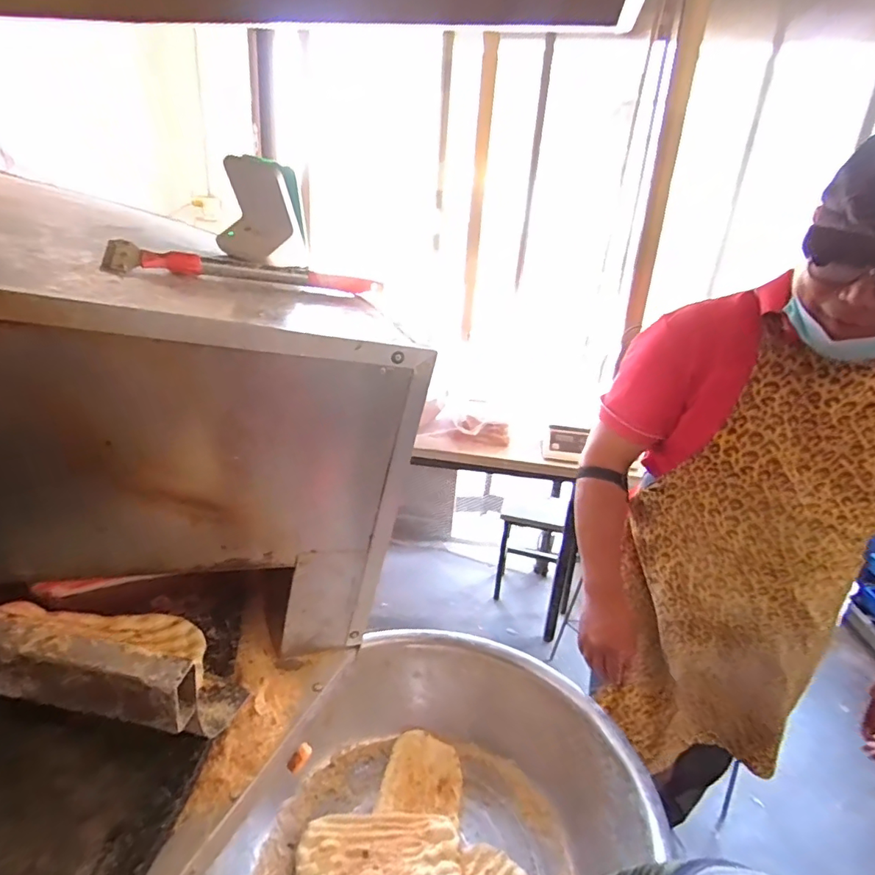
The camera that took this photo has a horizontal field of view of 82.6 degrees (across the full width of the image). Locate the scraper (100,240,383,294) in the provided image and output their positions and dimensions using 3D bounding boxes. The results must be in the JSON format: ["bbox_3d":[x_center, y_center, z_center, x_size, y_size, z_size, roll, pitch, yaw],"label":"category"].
[{"bbox_3d":[-0.242,-0.223,0.666,0.349,0.042,0.070,-13,27,-40],"label":"scraper"}]

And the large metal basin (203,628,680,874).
[{"bbox_3d":[-0.009,0.581,0.734,0.557,0.260,0.613,13,22,22],"label":"large metal basin"}]

